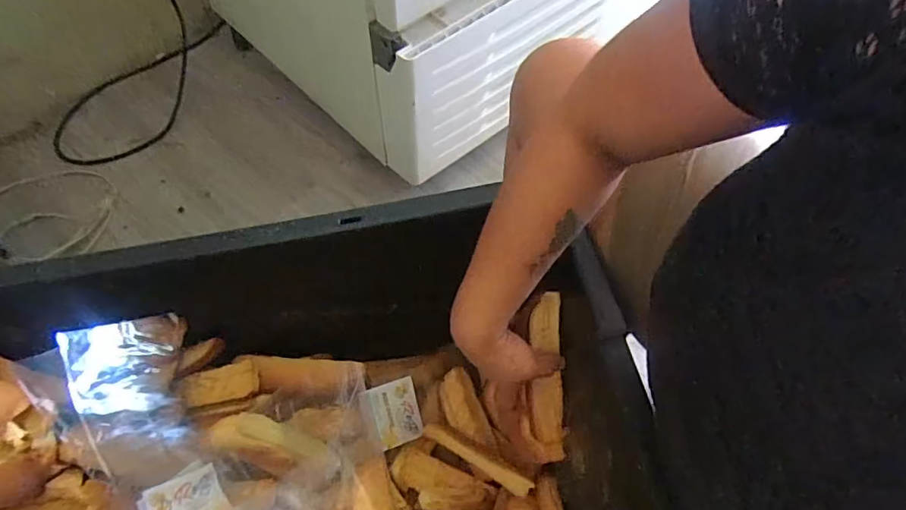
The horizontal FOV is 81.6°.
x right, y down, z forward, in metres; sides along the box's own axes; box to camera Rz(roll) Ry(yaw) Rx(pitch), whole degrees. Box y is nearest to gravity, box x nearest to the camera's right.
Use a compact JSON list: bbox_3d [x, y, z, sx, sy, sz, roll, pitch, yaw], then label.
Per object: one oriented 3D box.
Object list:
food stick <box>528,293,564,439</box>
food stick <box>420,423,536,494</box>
[{"bbox_3d":[0.088,0.107,0.491,0.033,0.020,0.142,-3,94,-5],"label":"food stick"},{"bbox_3d":[0.026,0.221,0.579,0.141,0.014,0.020,19,58,35],"label":"food stick"}]

